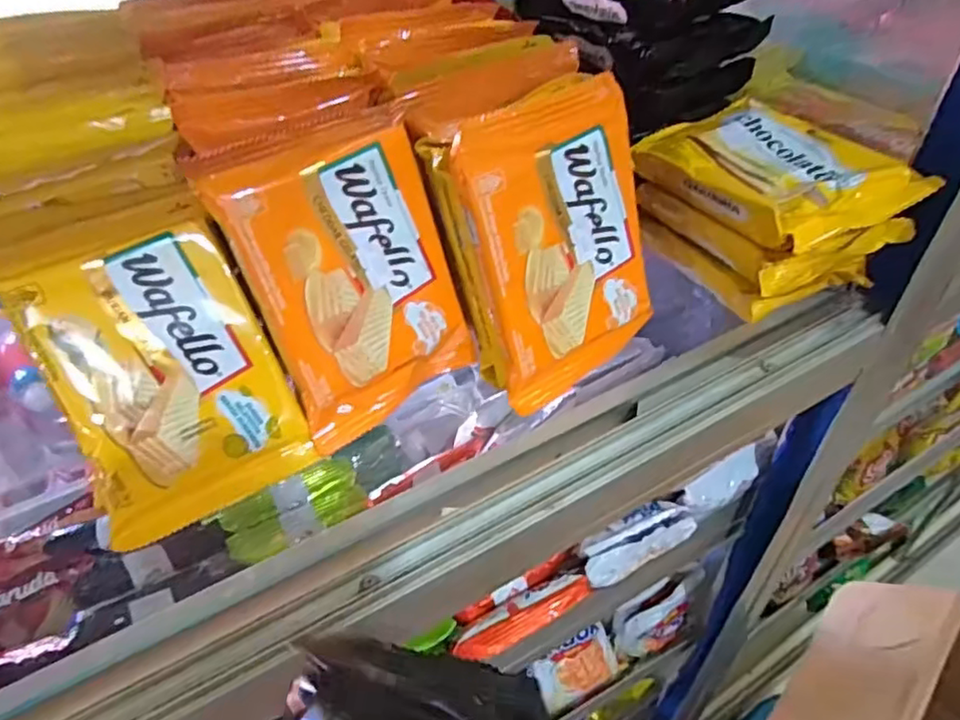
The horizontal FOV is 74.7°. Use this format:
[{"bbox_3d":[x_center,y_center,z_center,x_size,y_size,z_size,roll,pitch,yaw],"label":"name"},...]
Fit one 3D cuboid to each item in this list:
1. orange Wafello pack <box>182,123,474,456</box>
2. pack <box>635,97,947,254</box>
[{"bbox_3d":[-0.058,-0.035,0.298,0.089,0.134,0.017,-29,30,-23],"label":"orange Wafello pack"},{"bbox_3d":[0.164,-0.106,0.361,0.094,0.031,0.125,-17,45,-15],"label":"pack"}]

